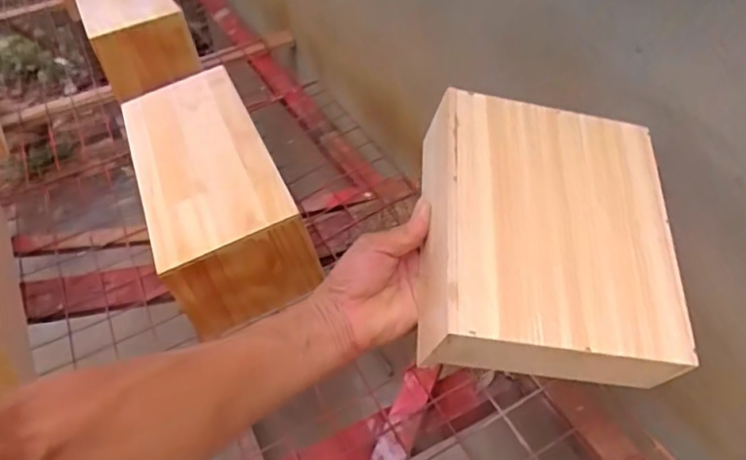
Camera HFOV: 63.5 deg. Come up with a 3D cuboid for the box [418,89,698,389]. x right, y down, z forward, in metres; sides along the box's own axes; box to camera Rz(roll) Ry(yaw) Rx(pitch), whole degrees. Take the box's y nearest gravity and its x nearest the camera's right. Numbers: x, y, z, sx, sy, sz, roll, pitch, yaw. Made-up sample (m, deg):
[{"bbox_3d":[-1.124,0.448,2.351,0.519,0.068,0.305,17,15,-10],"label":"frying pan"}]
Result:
[{"bbox_3d":[0.140,0.004,0.486,0.189,0.052,0.214,9,62,-9],"label":"box"}]

